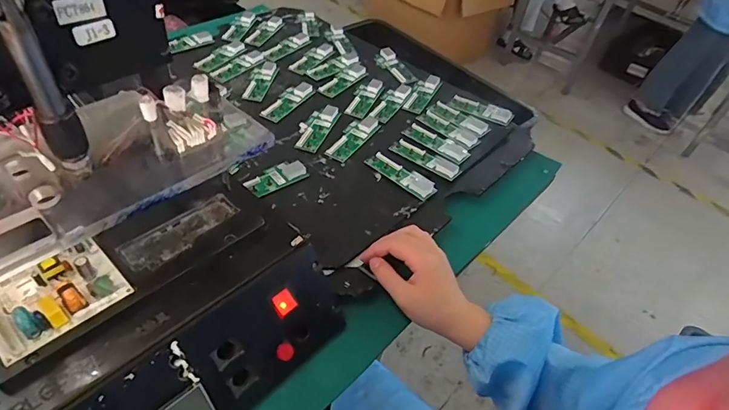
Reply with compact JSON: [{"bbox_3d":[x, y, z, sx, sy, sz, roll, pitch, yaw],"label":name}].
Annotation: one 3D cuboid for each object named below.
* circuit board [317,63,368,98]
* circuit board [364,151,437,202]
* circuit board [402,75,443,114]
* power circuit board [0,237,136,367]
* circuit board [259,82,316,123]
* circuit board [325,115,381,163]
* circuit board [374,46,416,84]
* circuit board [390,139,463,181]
[{"bbox_3d":[-0.032,-0.208,0.746,0.037,0.007,0.113,31,50,19],"label":"circuit board"},{"bbox_3d":[0.048,-0.040,0.589,0.099,0.007,0.034,38,52,24],"label":"circuit board"},{"bbox_3d":[0.094,-0.183,0.729,0.034,0.014,0.093,25,48,14],"label":"circuit board"},{"bbox_3d":[-0.236,0.063,0.339,0.071,0.020,0.088,37,52,24],"label":"power circuit board"},{"bbox_3d":[-0.117,-0.158,0.683,0.039,0.008,0.106,25,48,14],"label":"circuit board"},{"bbox_3d":[-0.015,-0.097,0.638,0.039,0.007,0.107,27,49,16],"label":"circuit board"},{"bbox_3d":[0.055,-0.242,0.781,0.036,0.020,0.100,-21,53,-26],"label":"circuit board"},{"bbox_3d":[0.084,-0.064,0.615,0.100,0.005,0.032,34,51,22],"label":"circuit board"}]

